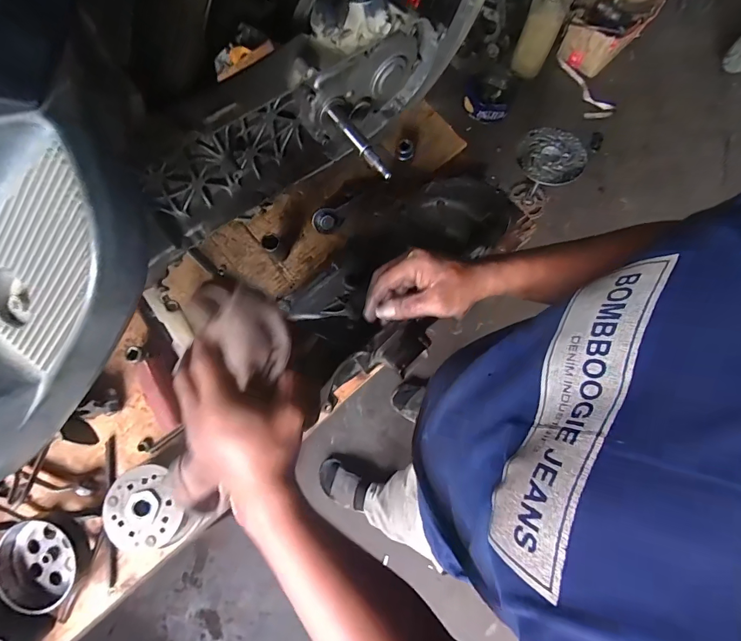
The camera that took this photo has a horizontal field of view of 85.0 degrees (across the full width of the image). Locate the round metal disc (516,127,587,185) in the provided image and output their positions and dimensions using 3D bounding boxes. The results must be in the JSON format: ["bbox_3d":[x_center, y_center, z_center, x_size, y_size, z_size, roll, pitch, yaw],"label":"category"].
[{"bbox_3d":[0.560,-0.513,1.251,0.199,0.022,0.192,0,77,-1],"label":"round metal disc"}]

